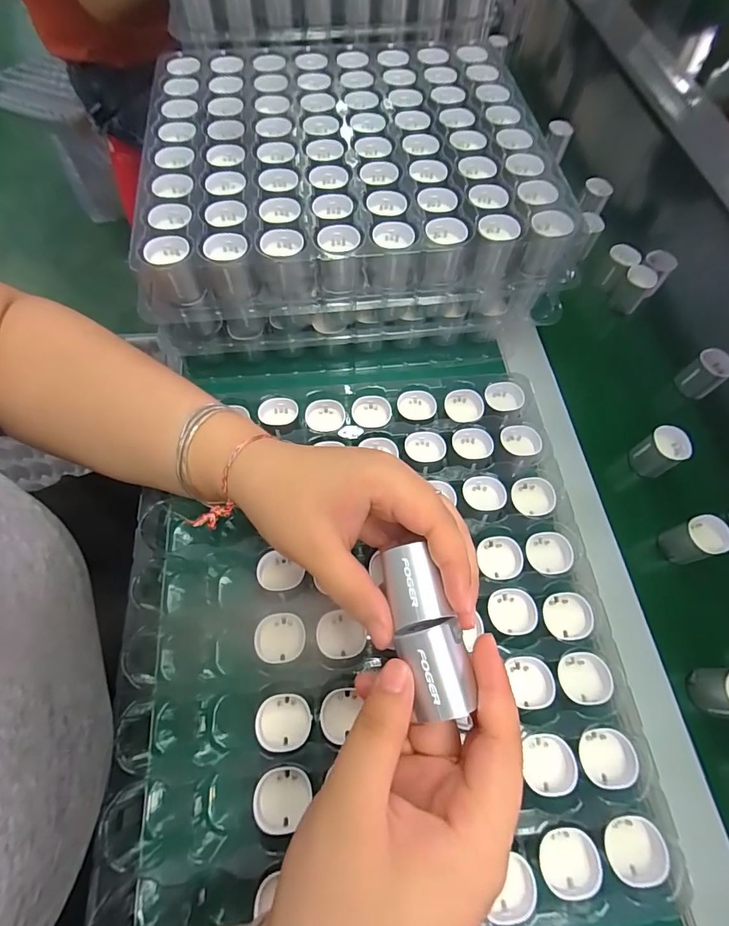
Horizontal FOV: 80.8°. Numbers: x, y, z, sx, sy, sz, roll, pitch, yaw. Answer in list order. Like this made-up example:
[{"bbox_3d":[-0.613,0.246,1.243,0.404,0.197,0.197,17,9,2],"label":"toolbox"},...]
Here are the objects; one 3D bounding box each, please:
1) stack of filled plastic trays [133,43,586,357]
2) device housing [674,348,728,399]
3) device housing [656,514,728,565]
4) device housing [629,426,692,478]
[{"bbox_3d":[-0.014,-0.252,0.392,0.321,0.092,0.295,-5,65,-4],"label":"stack of filled plastic trays"},{"bbox_3d":[0.314,-0.082,0.395,0.026,0.038,0.030,-34,70,-16],"label":"device housing"},{"bbox_3d":[0.250,0.059,0.325,0.031,0.035,0.028,-15,66,-9],"label":"device housing"},{"bbox_3d":[0.245,-0.009,0.354,0.026,0.038,0.030,-27,68,-14],"label":"device housing"}]

